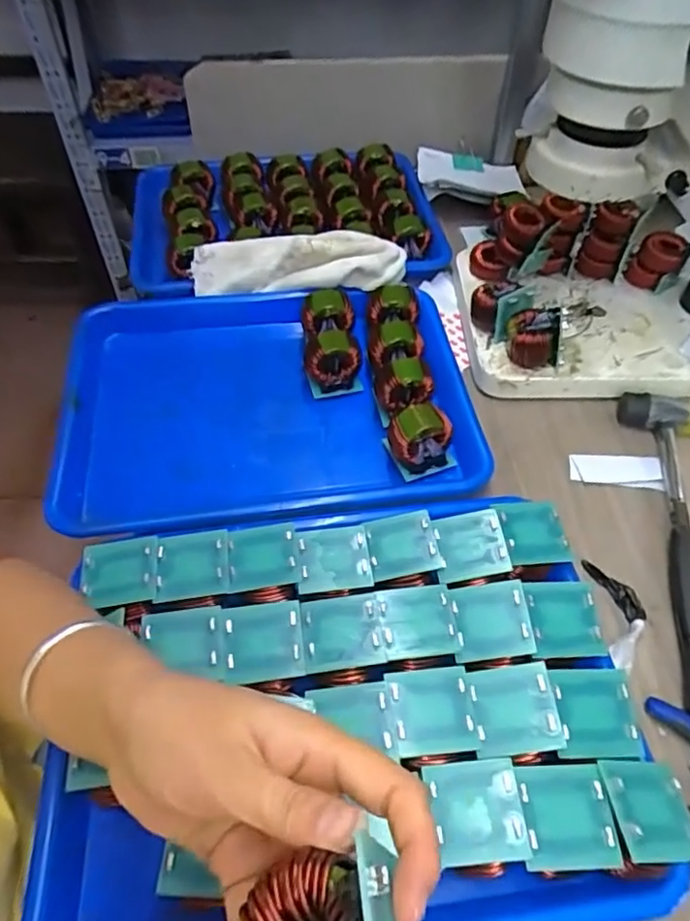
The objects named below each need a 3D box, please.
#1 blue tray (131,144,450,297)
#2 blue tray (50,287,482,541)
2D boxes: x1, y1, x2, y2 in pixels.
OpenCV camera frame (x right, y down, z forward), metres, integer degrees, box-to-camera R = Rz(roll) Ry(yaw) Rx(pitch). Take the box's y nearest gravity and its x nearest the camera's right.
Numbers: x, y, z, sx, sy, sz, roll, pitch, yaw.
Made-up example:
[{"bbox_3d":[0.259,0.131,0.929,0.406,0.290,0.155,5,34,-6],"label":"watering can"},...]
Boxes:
[{"bbox_3d":[-0.065,-0.264,0.675,0.333,0.061,0.251,-12,53,-10],"label":"blue tray"},{"bbox_3d":[-0.065,-0.048,0.517,0.341,0.040,0.255,-6,52,-5],"label":"blue tray"}]

